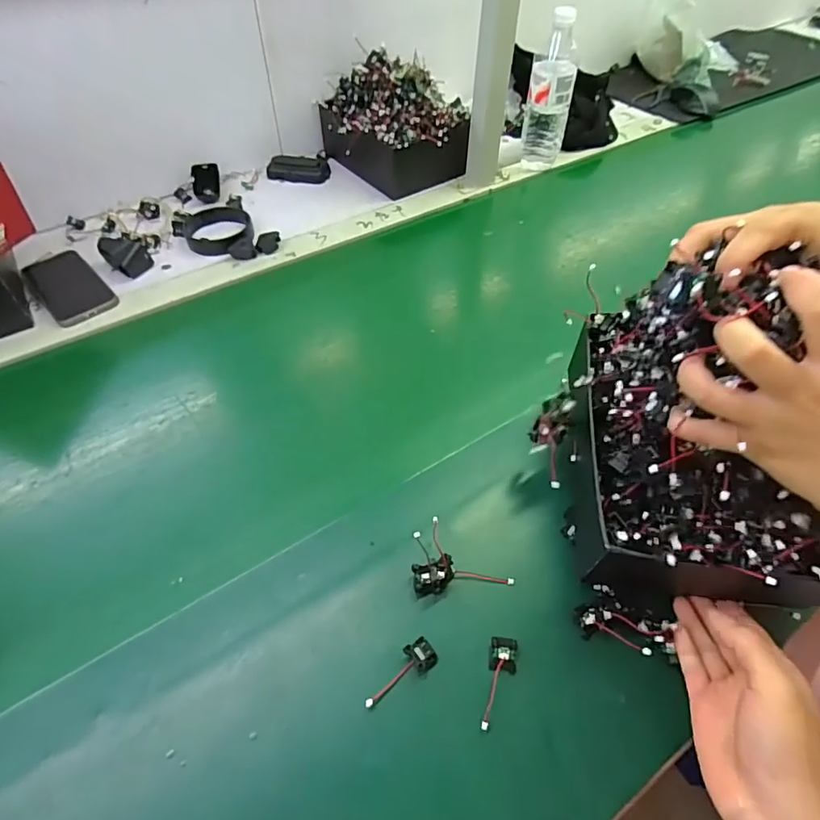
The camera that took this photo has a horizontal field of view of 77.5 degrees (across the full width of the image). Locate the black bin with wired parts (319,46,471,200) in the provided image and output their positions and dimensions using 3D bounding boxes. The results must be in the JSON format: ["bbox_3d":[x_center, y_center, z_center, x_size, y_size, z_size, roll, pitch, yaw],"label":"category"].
[{"bbox_3d":[-0.026,-0.484,0.850,0.185,0.128,0.233,-28,57,-21],"label":"black bin with wired parts"}]

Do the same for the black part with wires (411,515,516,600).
[{"bbox_3d":[0.043,0.125,0.444,0.084,0.034,0.056,-7,53,-5],"label":"black part with wires"}]

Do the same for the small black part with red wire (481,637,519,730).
[{"bbox_3d":[0.070,0.210,0.393,0.022,0.014,0.065,10,54,8],"label":"small black part with red wire"}]

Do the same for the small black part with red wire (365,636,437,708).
[{"bbox_3d":[-0.008,0.206,0.397,0.063,0.018,0.022,-34,60,-23],"label":"small black part with red wire"}]

